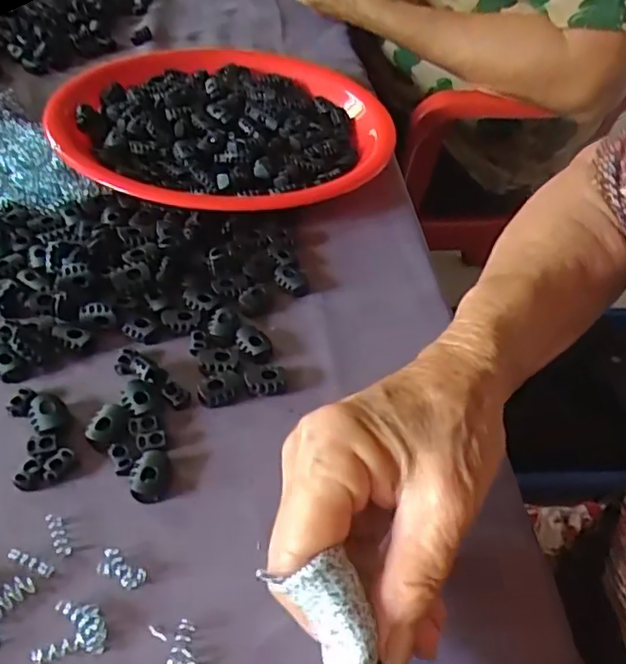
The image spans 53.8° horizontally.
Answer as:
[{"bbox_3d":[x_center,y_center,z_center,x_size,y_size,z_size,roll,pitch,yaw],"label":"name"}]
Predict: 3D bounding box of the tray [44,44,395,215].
[{"bbox_3d":[-0.066,-0.162,0.485,0.243,0.032,0.245,15,45,7],"label":"tray"}]

